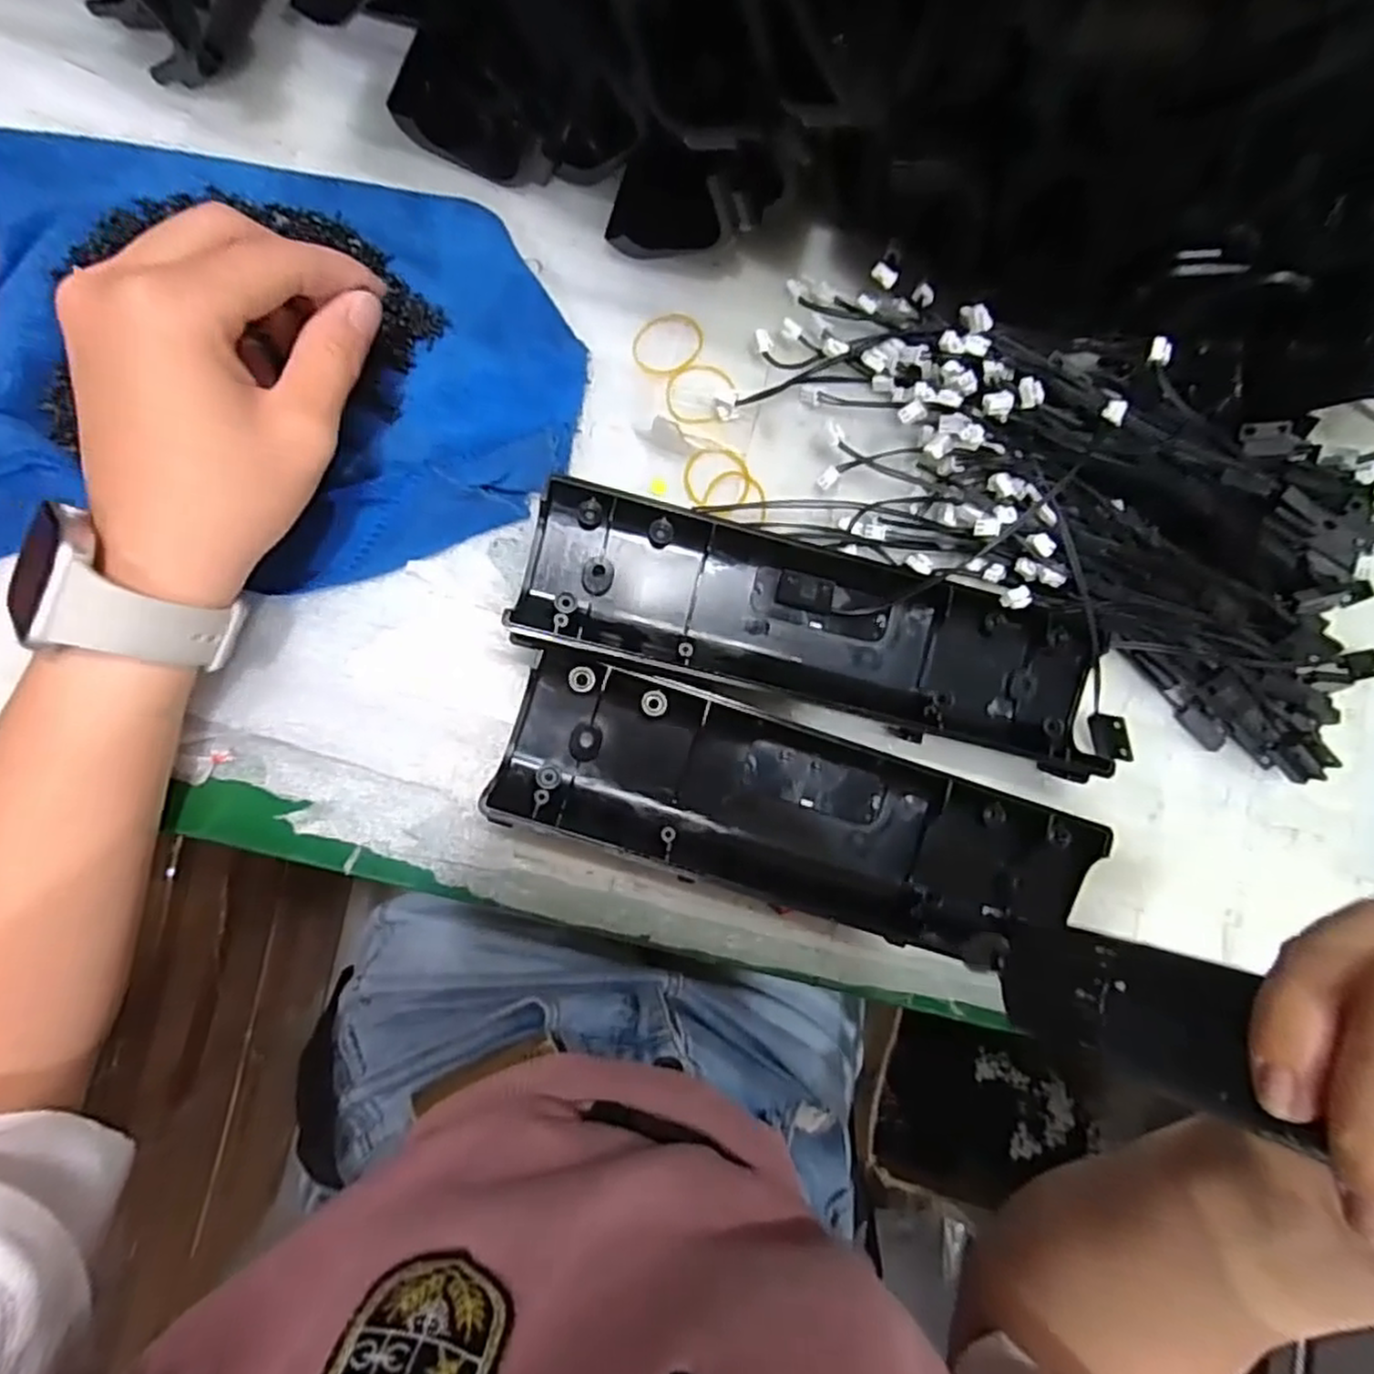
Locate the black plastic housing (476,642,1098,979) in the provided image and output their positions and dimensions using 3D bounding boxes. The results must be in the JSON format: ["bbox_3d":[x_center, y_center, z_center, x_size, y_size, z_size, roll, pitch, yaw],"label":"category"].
[{"bbox_3d":[0.048,0.055,0.300,0.241,0.026,0.071,18,83,-6],"label":"black plastic housing"}]

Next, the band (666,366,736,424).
[{"bbox_3d":[0.005,-0.130,0.324,0.026,0.004,0.030,29,82,-4],"label":"band"}]

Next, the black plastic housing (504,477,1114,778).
[{"bbox_3d":[0.057,-0.026,0.307,0.245,0.032,0.073,14,83,-6],"label":"black plastic housing"}]

